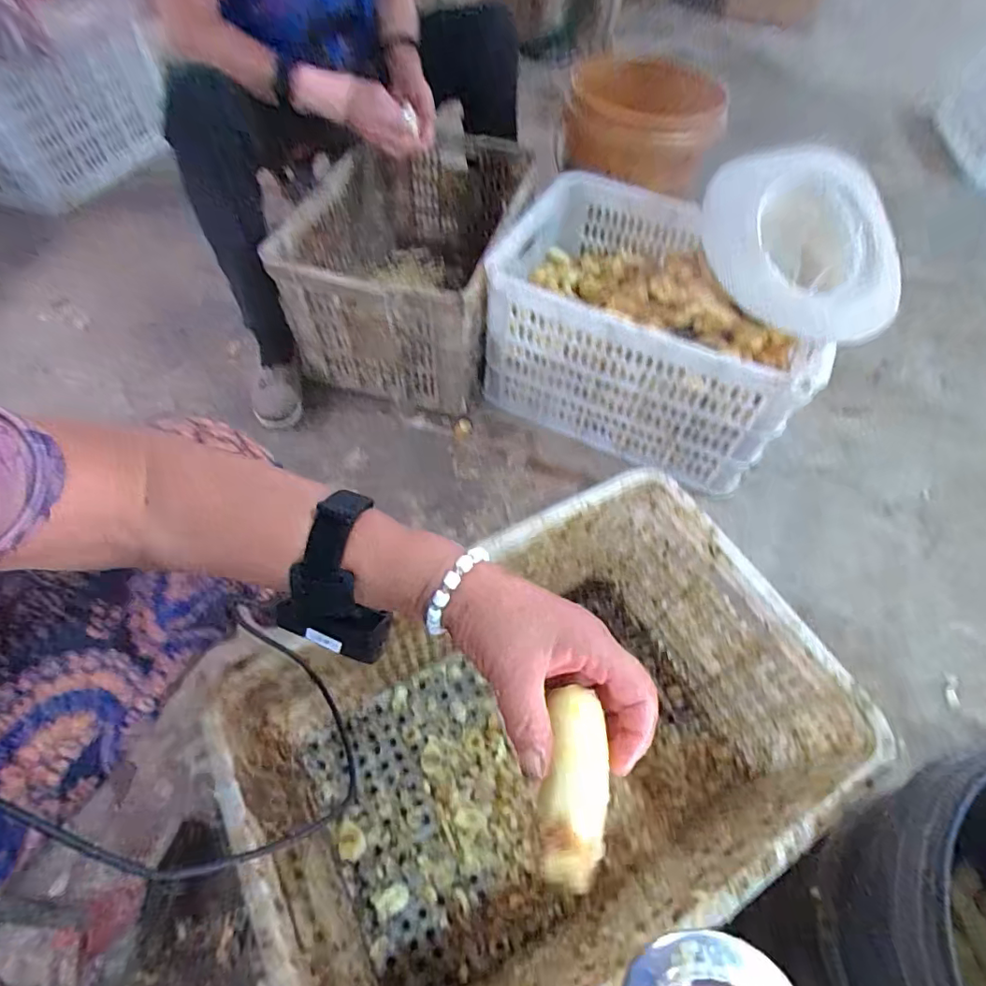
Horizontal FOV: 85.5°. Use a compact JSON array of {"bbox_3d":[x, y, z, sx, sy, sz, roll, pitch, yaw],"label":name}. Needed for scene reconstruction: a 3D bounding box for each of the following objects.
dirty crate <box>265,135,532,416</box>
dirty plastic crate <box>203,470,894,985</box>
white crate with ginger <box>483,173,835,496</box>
[{"bbox_3d":[-0.155,-0.451,1.051,0.376,0.258,0.511,12,56,6],"label":"dirty crate"},{"bbox_3d":[0.049,0.273,0.580,0.519,0.280,0.352,-25,61,-18],"label":"dirty plastic crate"},{"bbox_3d":[0.280,-0.301,0.981,0.513,0.277,0.382,21,58,11],"label":"white crate with ginger"}]

